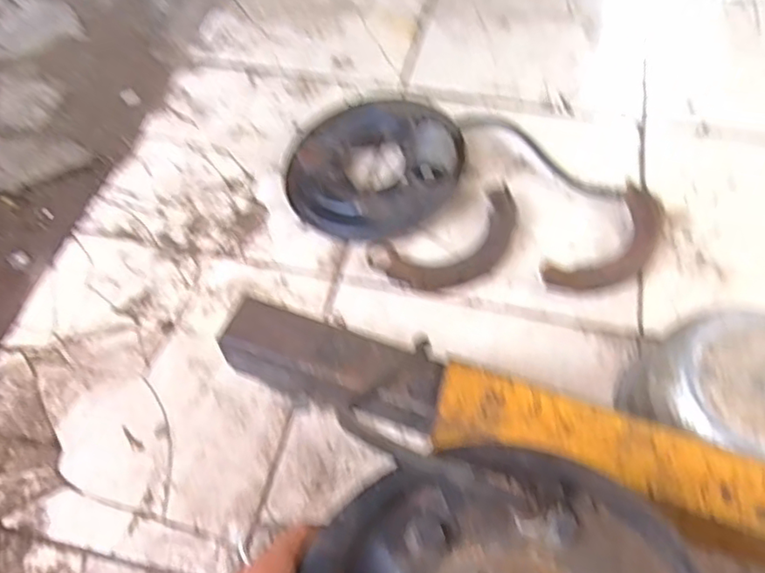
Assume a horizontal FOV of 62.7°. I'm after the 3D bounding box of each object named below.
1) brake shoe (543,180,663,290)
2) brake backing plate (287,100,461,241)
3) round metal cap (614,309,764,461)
[{"bbox_3d":[0.322,-0.056,0.877,0.213,0.026,0.093,-39,64,-20],"label":"brake shoe"},{"bbox_3d":[-0.019,-0.183,0.946,0.262,0.076,0.262,-4,65,9],"label":"brake backing plate"},{"bbox_3d":[0.384,0.129,0.700,0.196,0.136,0.161,11,57,8],"label":"round metal cap"}]

